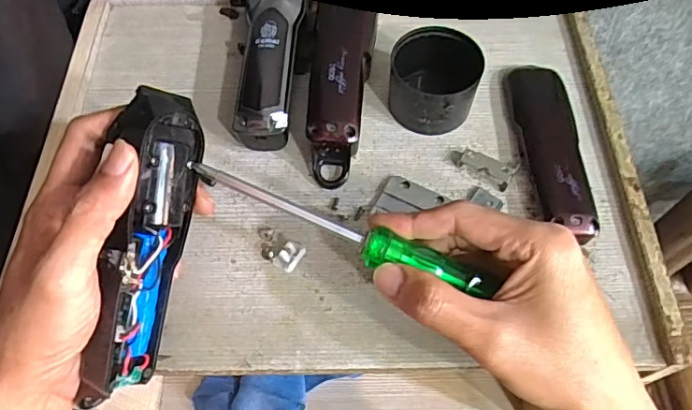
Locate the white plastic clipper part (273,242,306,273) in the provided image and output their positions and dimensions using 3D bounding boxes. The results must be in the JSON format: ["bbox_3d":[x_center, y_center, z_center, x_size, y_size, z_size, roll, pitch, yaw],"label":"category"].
[{"bbox_3d":[-0.036,0.031,0.335,0.014,0.011,0.017,26,63,15],"label":"white plastic clipper part"}]

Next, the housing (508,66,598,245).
[{"bbox_3d":[0.140,-0.043,0.365,0.037,0.016,0.138,-2,60,-1],"label":"housing"}]

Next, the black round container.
[{"bbox_3d":[0.062,-0.086,0.376,0.061,0.047,0.061,0,60,0],"label":"black round container"}]

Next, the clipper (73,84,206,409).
[{"bbox_3d":[-0.112,0.019,0.286,0.034,0.049,0.156,16,97,27],"label":"clipper"}]

